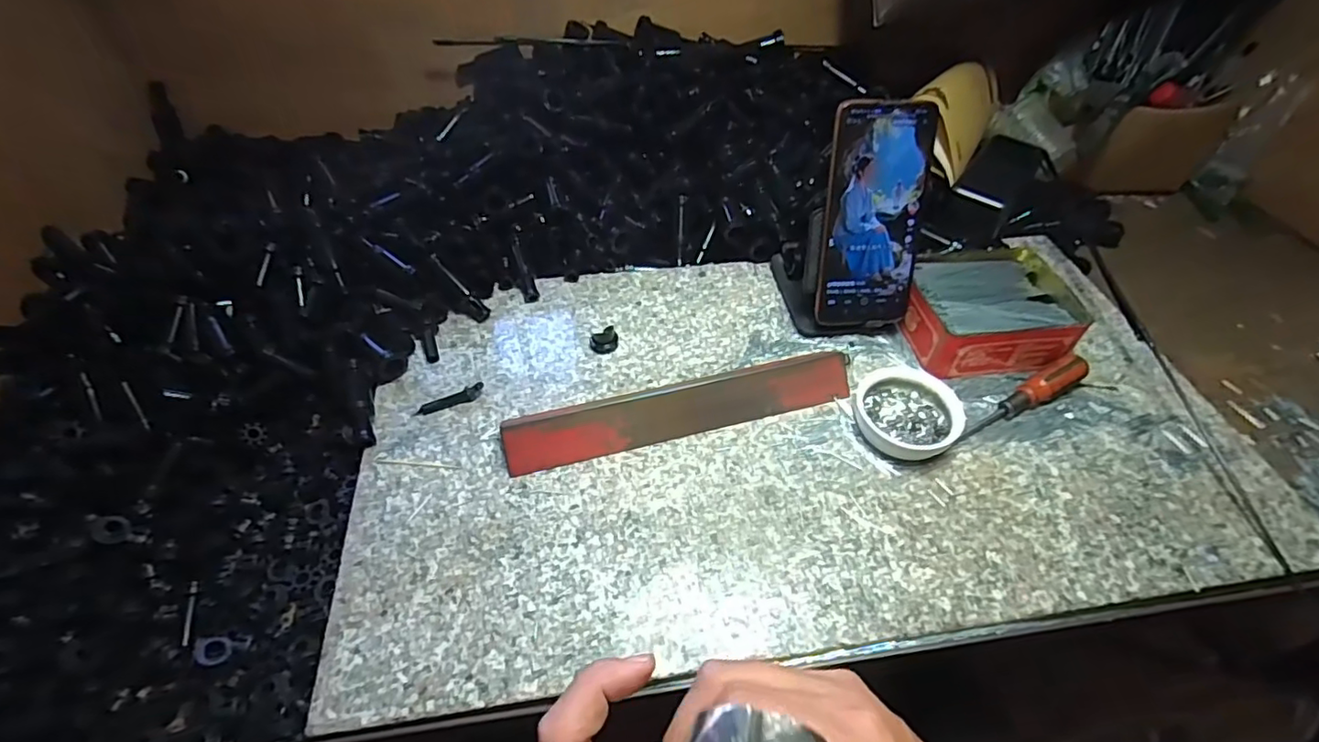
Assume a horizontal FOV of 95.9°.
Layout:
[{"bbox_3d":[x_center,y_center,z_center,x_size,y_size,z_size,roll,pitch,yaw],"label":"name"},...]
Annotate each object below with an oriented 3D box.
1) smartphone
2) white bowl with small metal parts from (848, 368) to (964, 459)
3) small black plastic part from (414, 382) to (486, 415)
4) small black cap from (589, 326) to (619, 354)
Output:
[{"bbox_3d":[0.164,-0.116,0.457,0.078,0.164,0.005,-3,22,-5],"label":"smartphone"},{"bbox_3d":[0.177,0.030,0.431,0.071,0.029,0.071,0,48,0],"label":"white bowl with small metal parts"},{"bbox_3d":[-0.157,0.021,0.447,0.049,0.010,0.012,-18,51,-16],"label":"small black plastic part"},{"bbox_3d":[-0.045,-0.025,0.487,0.023,0.012,0.017,-10,49,-9],"label":"small black cap"}]

